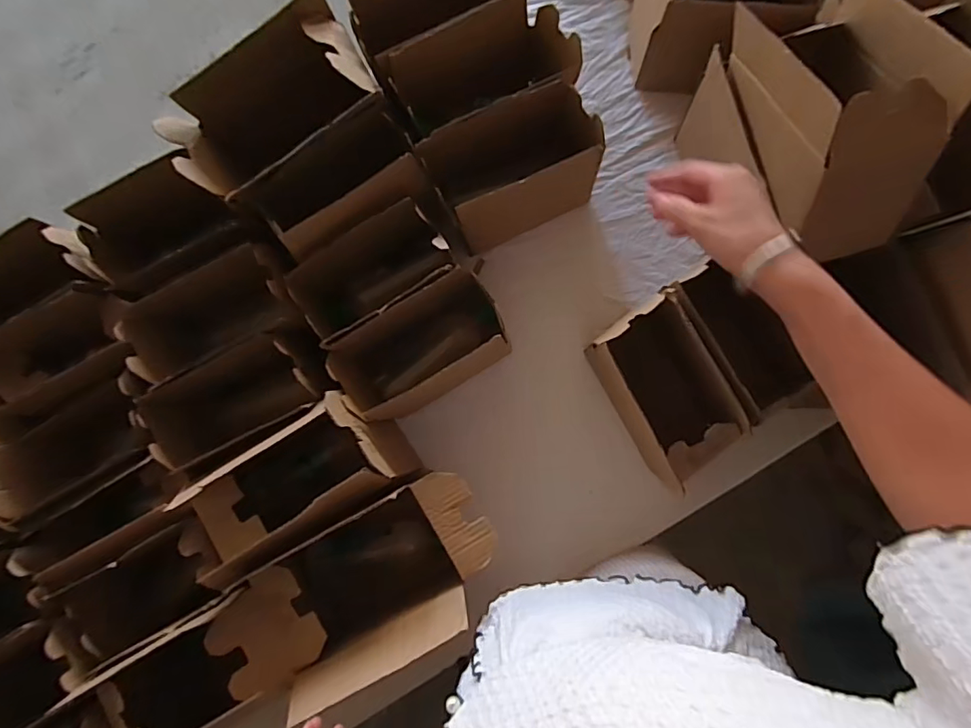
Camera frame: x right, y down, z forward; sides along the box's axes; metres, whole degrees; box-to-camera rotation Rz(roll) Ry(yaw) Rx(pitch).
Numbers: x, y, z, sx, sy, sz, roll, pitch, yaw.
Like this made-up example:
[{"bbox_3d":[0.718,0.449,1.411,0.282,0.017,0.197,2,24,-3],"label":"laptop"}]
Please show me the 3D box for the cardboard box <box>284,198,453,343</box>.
[{"bbox_3d":[-0.137,-0.111,0.687,0.192,0.139,0.112,-33,84,3],"label":"cardboard box"}]

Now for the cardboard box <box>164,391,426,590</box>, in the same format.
[{"bbox_3d":[-0.225,0.147,0.664,0.235,0.212,0.137,-32,84,3],"label":"cardboard box"}]

